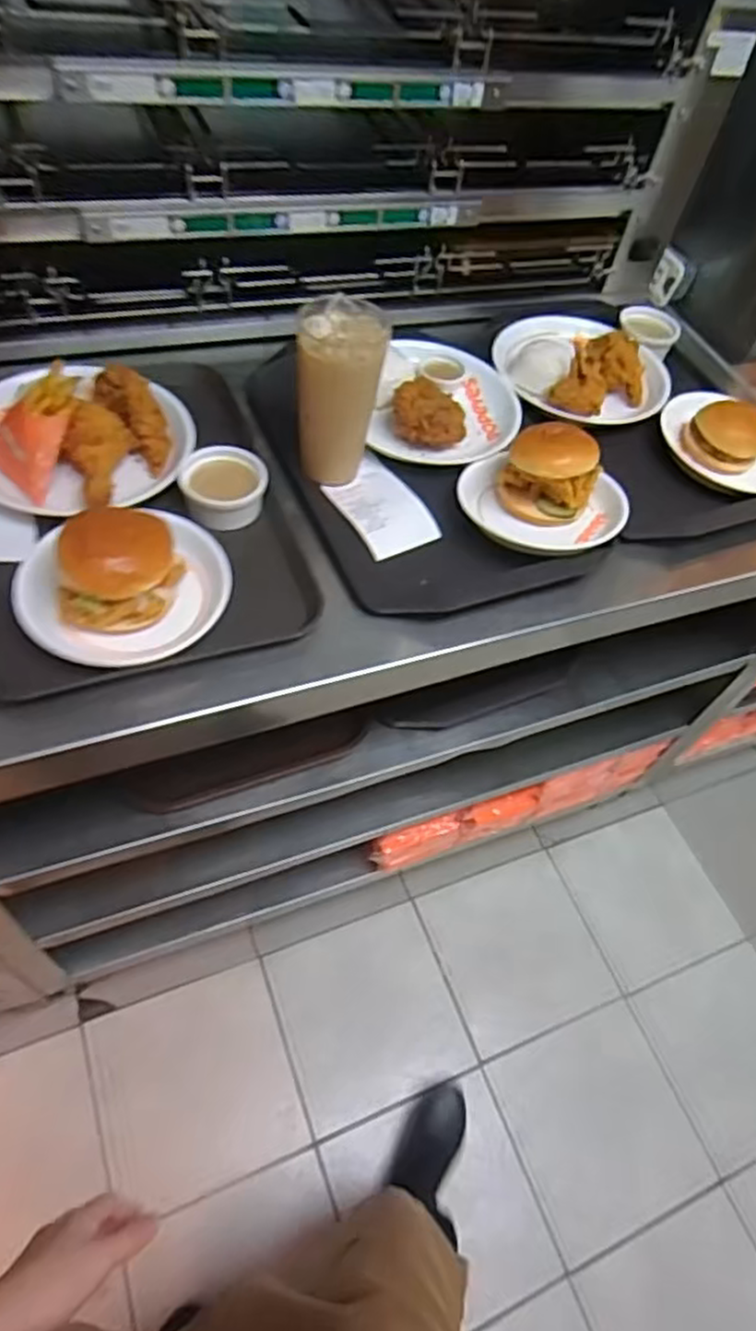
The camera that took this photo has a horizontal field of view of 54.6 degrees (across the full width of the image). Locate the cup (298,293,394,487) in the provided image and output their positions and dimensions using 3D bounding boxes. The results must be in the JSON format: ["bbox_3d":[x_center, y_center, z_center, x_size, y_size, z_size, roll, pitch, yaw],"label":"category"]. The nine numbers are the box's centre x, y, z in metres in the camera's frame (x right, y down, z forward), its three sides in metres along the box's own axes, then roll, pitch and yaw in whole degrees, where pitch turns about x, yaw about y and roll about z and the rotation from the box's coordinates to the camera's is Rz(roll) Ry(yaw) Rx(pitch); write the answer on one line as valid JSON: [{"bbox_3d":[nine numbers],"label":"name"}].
[{"bbox_3d":[-0.036,-0.265,0.724,0.080,0.163,0.079,3,56,-3],"label":"cup"}]

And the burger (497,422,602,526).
[{"bbox_3d":[0.176,-0.198,0.748,0.095,0.068,0.079,19,57,8],"label":"burger"}]

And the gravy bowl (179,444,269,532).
[{"bbox_3d":[-0.151,-0.175,0.721,0.079,0.047,0.075,2,56,-3],"label":"gravy bowl"}]

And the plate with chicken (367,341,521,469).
[{"bbox_3d":[0.082,-0.303,0.824,0.158,0.050,0.172,2,56,-3],"label":"plate with chicken"}]

